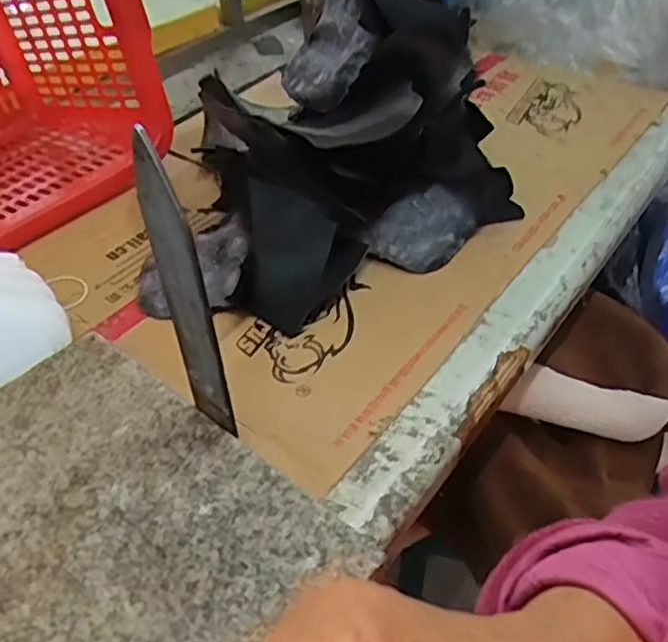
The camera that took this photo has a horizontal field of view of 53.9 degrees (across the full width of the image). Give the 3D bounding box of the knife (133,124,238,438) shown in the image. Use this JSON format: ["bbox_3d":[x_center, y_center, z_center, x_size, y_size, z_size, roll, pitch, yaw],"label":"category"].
[{"bbox_3d":[-0.088,-0.012,0.388,0.041,0.210,0.004,24,49,28],"label":"knife"}]

